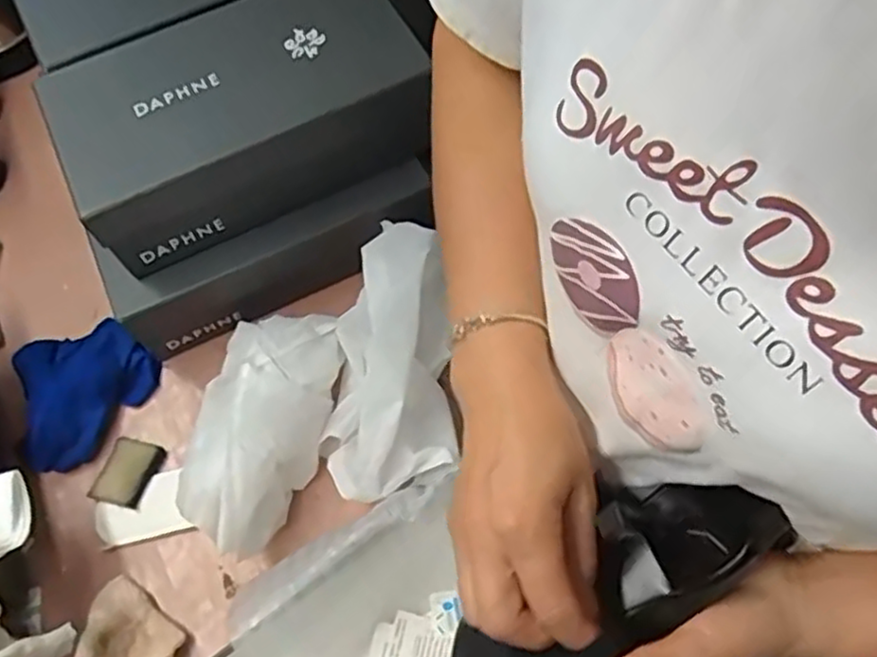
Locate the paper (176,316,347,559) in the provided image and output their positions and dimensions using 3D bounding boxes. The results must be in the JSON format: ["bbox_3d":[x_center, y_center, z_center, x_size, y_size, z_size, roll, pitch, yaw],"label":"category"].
[{"bbox_3d":[-0.153,0.078,0.602,0.098,0.074,0.206,10,65,7],"label":"paper"}]

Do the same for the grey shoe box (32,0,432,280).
[{"bbox_3d":[-0.166,-0.186,0.619,0.285,0.099,0.168,-23,65,-9],"label":"grey shoe box"}]

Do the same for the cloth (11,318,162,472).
[{"bbox_3d":[-0.336,0.049,0.650,0.110,0.049,0.142,34,70,17],"label":"cloth"}]

